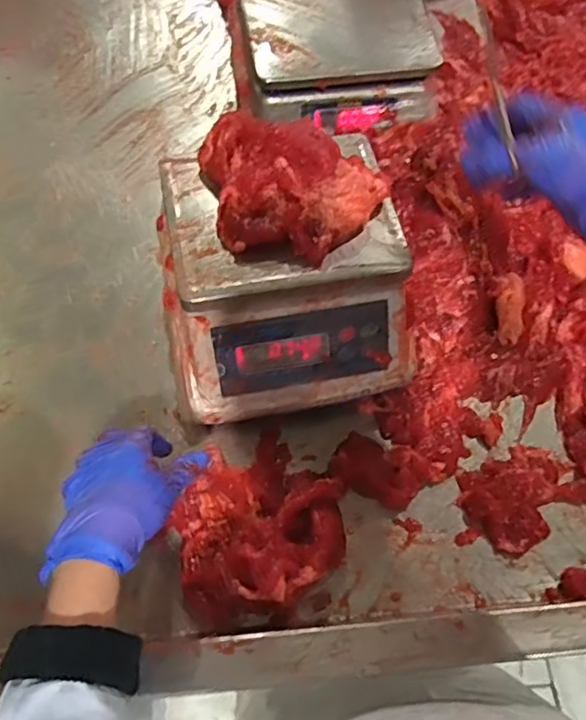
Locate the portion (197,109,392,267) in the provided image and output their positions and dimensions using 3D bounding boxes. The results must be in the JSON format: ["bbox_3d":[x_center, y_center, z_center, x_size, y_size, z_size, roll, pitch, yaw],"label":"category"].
[{"bbox_3d":[-0.014,-0.151,0.523,0.166,0.043,0.119,24,68,8],"label":"portion"}]

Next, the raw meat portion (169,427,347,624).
[{"bbox_3d":[-0.032,0.142,0.542,0.149,0.056,0.155,1,66,-1],"label":"raw meat portion"}]

